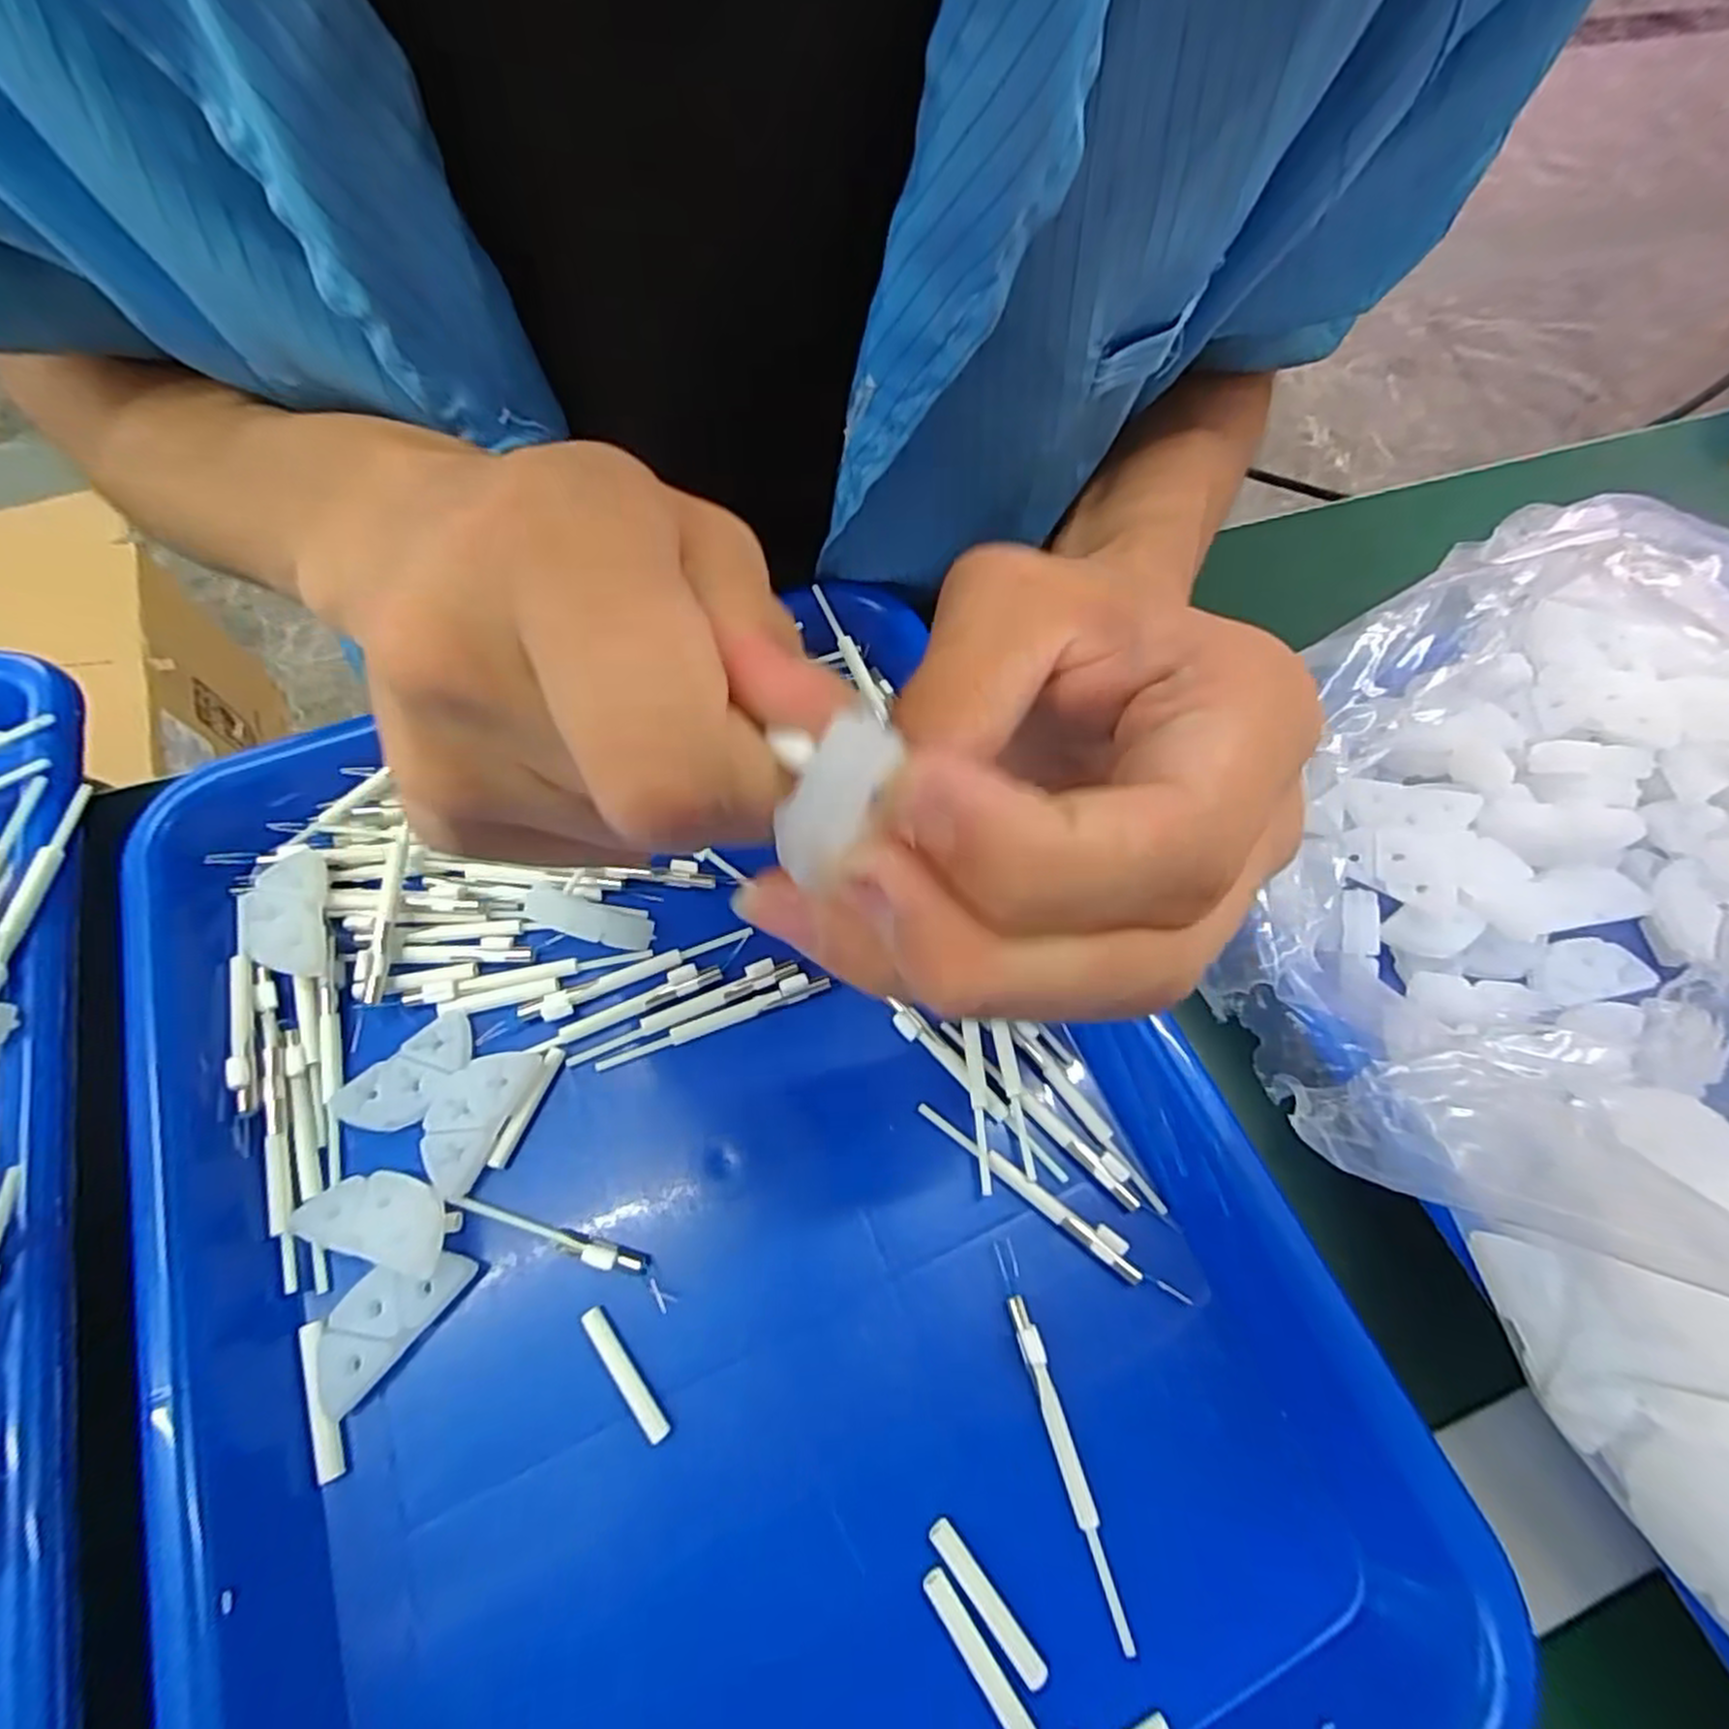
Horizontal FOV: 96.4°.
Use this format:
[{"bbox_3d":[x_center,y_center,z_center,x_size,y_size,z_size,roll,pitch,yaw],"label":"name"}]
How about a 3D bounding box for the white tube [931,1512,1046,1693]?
[{"bbox_3d":[0.027,0.162,0.170,0.006,0.004,0.034,-35,71,-18],"label":"white tube"}]

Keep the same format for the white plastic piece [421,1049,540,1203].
[{"bbox_3d":[-0.108,0.066,0.207,0.026,0.004,0.038,20,65,7],"label":"white plastic piece"}]

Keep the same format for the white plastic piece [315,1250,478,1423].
[{"bbox_3d":[-0.117,0.109,0.188,0.020,0.006,0.040,39,69,15],"label":"white plastic piece"}]

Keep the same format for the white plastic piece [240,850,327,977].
[{"bbox_3d":[-0.165,0.014,0.221,0.017,0.010,0.039,-17,66,-11],"label":"white plastic piece"}]

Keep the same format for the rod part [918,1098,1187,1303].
[{"bbox_3d":[0.048,0.089,0.208,0.078,0.007,0.007,35,68,13],"label":"rod part"}]

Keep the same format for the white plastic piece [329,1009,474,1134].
[{"bbox_3d":[-0.125,0.059,0.213,0.039,0.004,0.020,-37,71,-18],"label":"white plastic piece"}]

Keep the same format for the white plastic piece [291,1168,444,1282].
[{"bbox_3d":[-0.122,0.087,0.193,0.039,0.008,0.018,17,65,5],"label":"white plastic piece"}]

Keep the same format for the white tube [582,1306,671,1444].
[{"bbox_3d":[-0.058,0.123,0.187,0.005,0.004,0.033,-35,71,-18],"label":"white tube"}]

